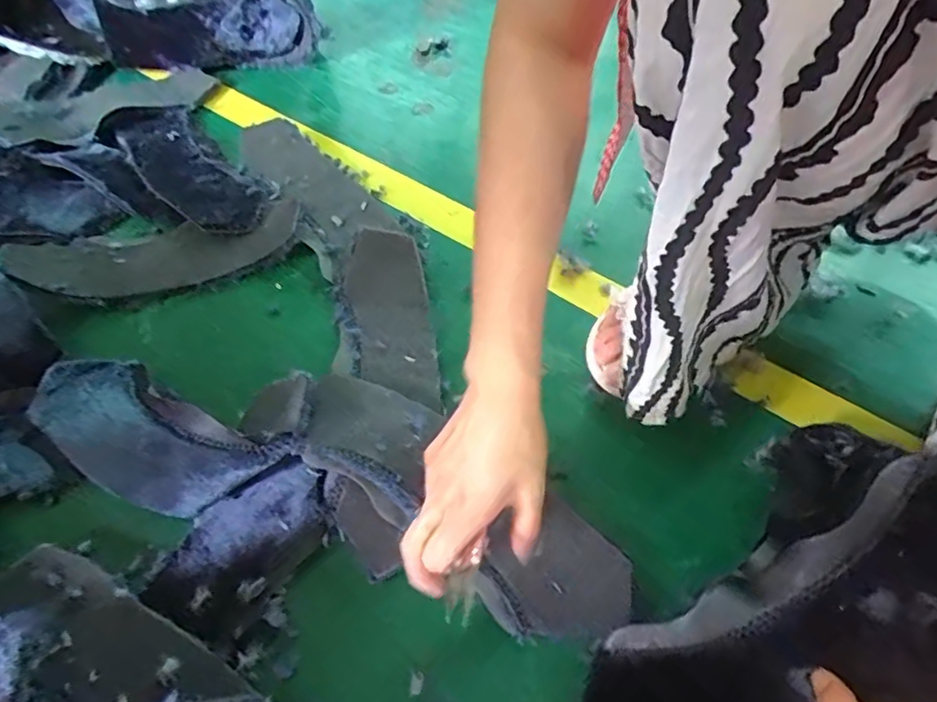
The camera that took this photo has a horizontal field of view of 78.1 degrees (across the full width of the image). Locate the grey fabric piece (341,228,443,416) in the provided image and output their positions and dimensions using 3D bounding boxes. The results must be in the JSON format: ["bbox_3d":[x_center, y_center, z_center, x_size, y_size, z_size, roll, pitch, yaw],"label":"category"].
[{"bbox_3d":[-0.072,-0.031,0.532,0.074,0.041,0.175,-13,59,-4],"label":"grey fabric piece"}]

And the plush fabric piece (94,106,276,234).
[{"bbox_3d":[-0.322,-0.214,0.663,0.275,0.033,0.095,39,69,24],"label":"plush fabric piece"}]

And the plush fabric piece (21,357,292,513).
[{"bbox_3d":[-0.271,0.067,0.474,0.246,0.041,0.092,22,63,17],"label":"plush fabric piece"}]

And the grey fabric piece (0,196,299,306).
[{"bbox_3d":[-0.317,-0.111,0.591,0.273,0.039,0.102,-15,59,-5],"label":"grey fabric piece"}]

